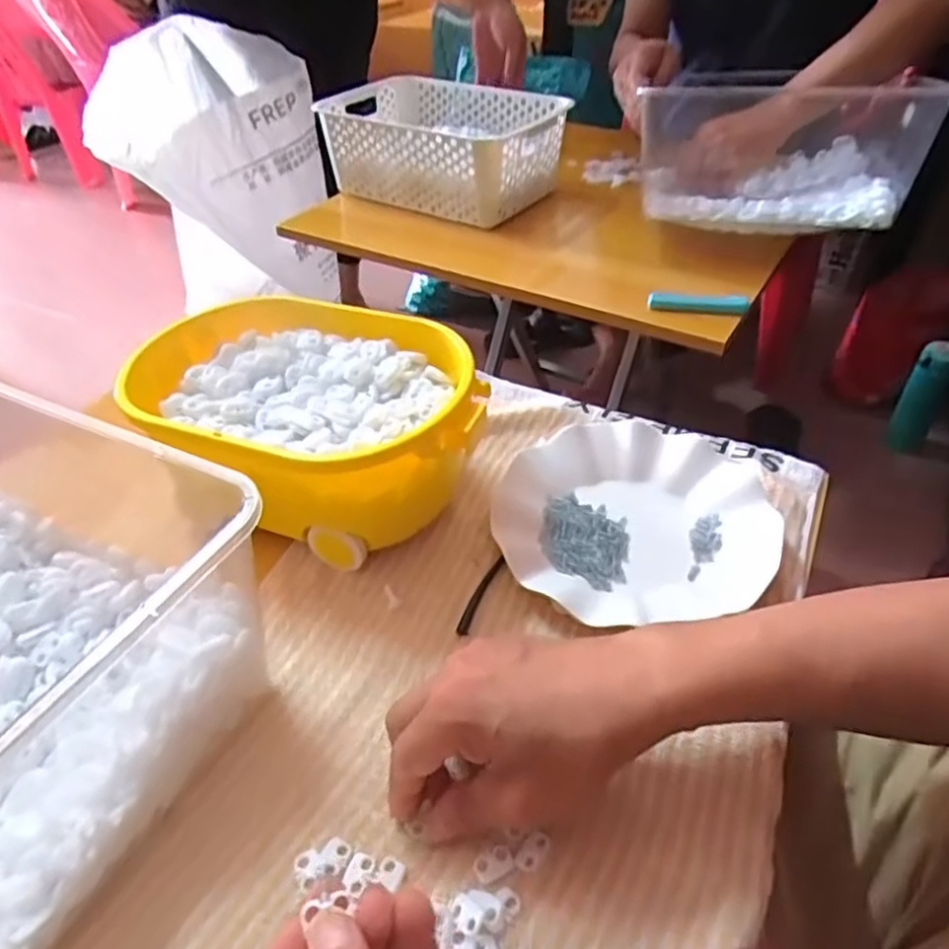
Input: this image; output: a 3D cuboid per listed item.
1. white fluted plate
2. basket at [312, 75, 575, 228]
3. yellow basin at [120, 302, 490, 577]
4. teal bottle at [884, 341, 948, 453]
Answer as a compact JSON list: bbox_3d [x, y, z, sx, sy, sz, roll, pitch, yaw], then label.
[{"bbox_3d":[0.109,0.026,0.462,0.190,0.024,0.166,-10,43,-8],"label":"white fluted plate"},{"bbox_3d":[-0.038,-0.441,0.928,0.298,0.124,0.198,24,49,27],"label":"basket"},{"bbox_3d":[-0.109,-0.031,0.475,0.233,0.106,0.162,13,45,17],"label":"yellow basin"},{"bbox_3d":[0.848,-0.151,1.246,0.097,0.262,0.075,28,51,29],"label":"teal bottle"}]

